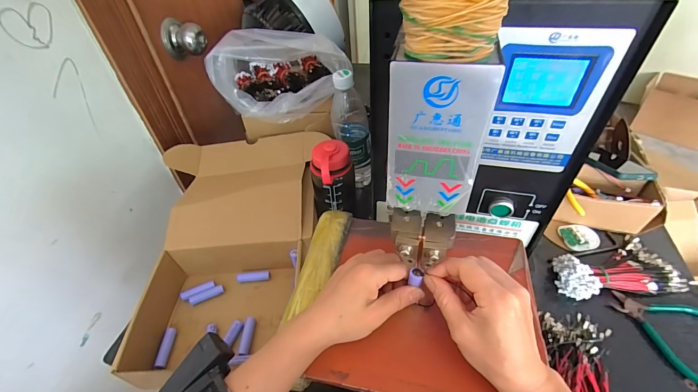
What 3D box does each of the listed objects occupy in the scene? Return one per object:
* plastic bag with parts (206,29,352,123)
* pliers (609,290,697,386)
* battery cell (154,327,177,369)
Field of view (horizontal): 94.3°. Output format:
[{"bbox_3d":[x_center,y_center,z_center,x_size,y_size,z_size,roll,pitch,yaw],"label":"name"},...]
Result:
[{"bbox_3d":[-0.147,-0.242,0.593,0.200,0.127,0.213,-19,44,-15],"label":"plastic bag with parts"},{"bbox_3d":[0.409,0.165,0.423,0.111,0.026,0.107,30,53,32],"label":"pliers"},{"bbox_3d":[-0.245,0.202,0.433,0.012,0.011,0.054,-6,42,-1],"label":"battery cell"}]

